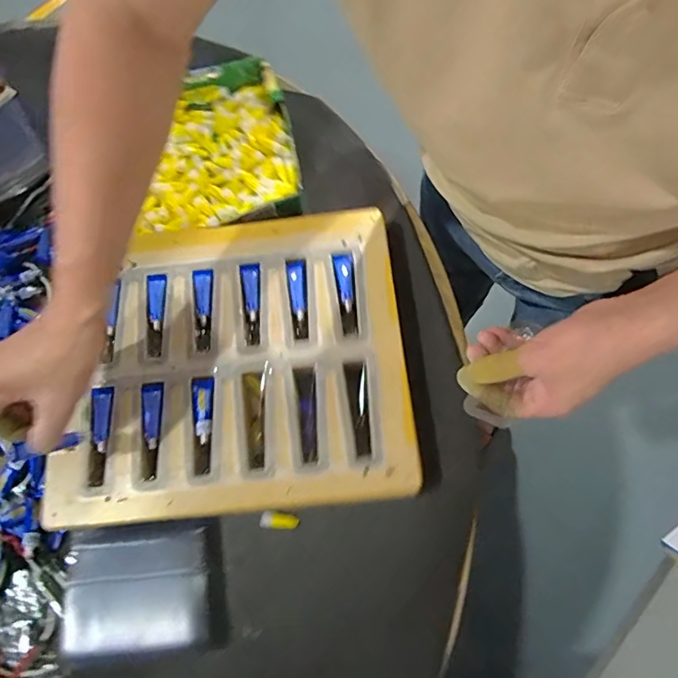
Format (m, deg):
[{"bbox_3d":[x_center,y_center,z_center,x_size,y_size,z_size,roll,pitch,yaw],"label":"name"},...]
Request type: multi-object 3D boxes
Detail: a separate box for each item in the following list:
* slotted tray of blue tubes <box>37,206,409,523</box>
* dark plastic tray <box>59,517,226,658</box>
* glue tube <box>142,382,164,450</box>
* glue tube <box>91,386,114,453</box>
[{"bbox_3d":[-0.102,0.018,0.497,0.323,0.046,0.293,-5,71,2],"label":"slotted tray of blue tubes"},{"bbox_3d":[-0.176,0.220,0.440,0.142,0.021,0.103,-5,71,2],"label":"dark plastic tray"},{"bbox_3d":[-0.177,0.072,0.473,0.020,0.007,0.061,-10,71,0],"label":"glue tube"},{"bbox_3d":[-0.227,0.076,0.472,0.018,0.008,0.060,0,81,1],"label":"glue tube"}]

